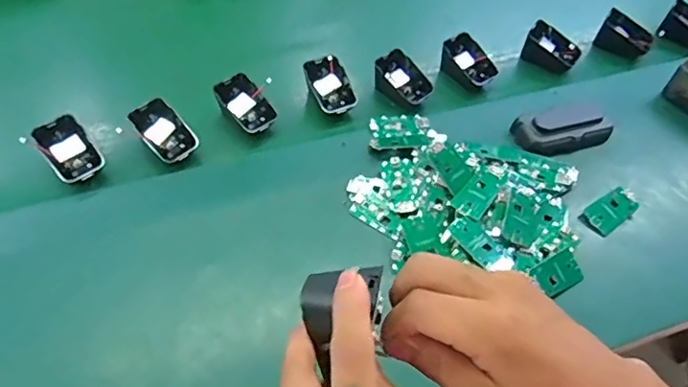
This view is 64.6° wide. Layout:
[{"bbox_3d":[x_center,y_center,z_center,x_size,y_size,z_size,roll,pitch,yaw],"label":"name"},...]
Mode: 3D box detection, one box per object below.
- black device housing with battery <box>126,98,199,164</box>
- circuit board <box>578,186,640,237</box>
[{"bbox_3d":[-0.186,-0.064,0.563,0.042,0.018,0.068,-42,93,-11],"label":"black device housing with battery"},{"bbox_3d":[0.269,0.017,0.547,0.069,0.011,0.032,-30,58,-23],"label":"circuit board"}]

